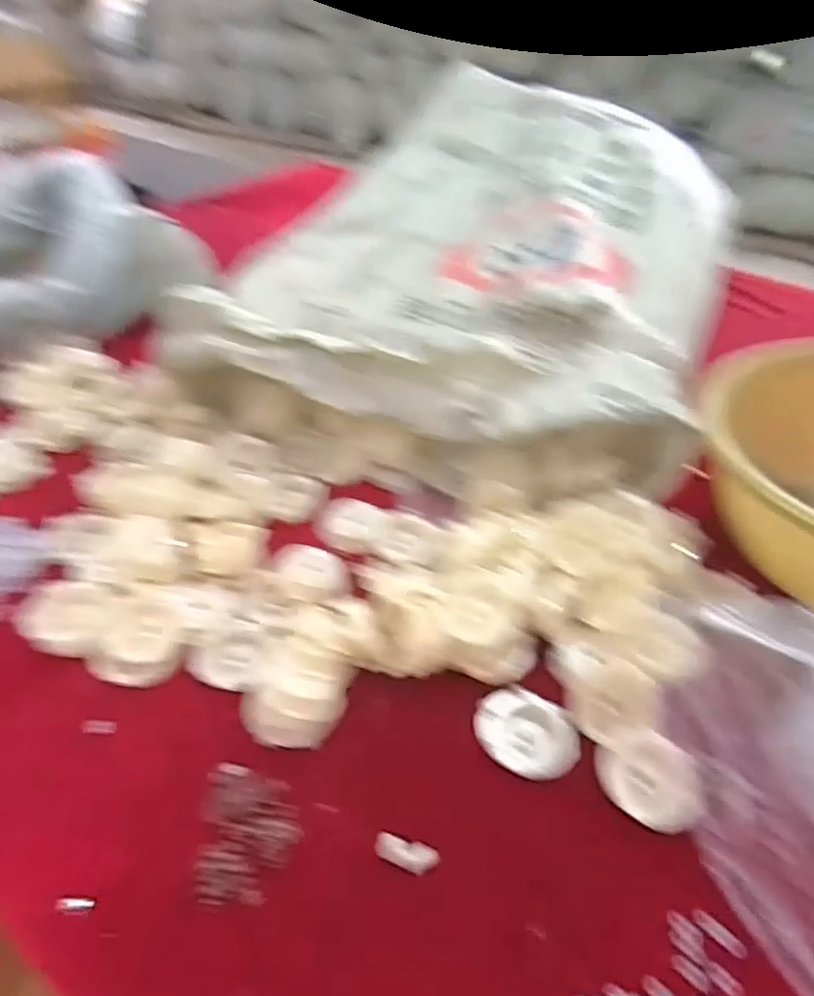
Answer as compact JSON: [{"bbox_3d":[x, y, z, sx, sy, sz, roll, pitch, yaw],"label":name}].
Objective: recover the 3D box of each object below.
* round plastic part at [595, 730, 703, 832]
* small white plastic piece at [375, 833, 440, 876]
[{"bbox_3d":[0.163,0.185,0.440,0.066,0.016,0.061,2,40,-2],"label":"round plastic part"},{"bbox_3d":[0.000,0.221,0.411,0.039,0.010,0.016,13,41,11],"label":"small white plastic piece"}]

